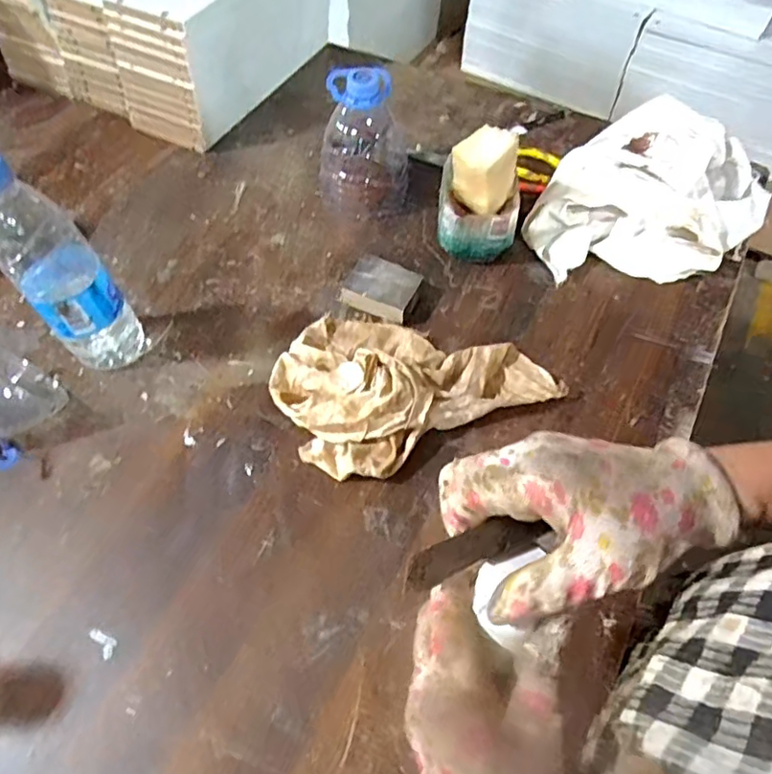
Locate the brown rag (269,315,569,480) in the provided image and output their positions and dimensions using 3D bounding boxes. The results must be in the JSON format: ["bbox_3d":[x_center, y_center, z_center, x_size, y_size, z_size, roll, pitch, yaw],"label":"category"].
[{"bbox_3d":[0.015,-0.025,0.547,0.230,0.055,0.172,-24,60,-14],"label":"brown rag"}]

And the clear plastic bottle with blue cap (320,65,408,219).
[{"bbox_3d":[-0.026,-0.271,0.659,0.098,0.139,0.103,-3,57,-1],"label":"clear plastic bottle with blue cap"}]

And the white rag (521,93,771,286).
[{"bbox_3d":[0.279,-0.204,0.640,0.238,0.090,0.186,-39,65,-21],"label":"white rag"}]

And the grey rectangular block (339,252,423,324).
[{"bbox_3d":[-0.005,-0.100,0.612,0.070,0.026,0.054,23,61,15],"label":"grey rectangular block"}]

